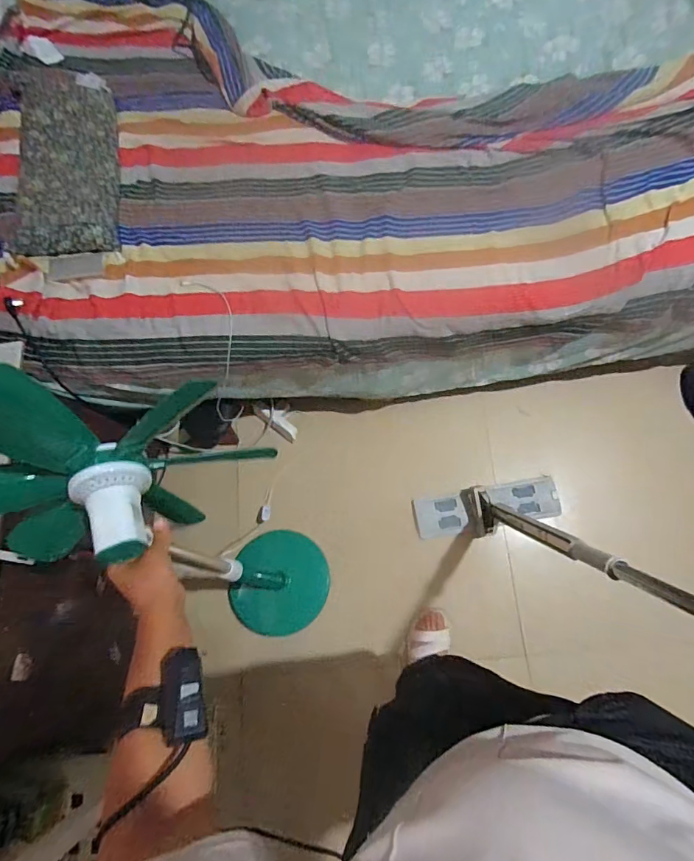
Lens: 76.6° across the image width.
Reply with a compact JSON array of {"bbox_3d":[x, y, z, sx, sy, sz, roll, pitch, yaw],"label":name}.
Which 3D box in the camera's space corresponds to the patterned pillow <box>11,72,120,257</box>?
[{"bbox_3d":[-0.726,-0.729,1.145,0.244,0.065,0.644,-11,74,3],"label":"patterned pillow"}]

